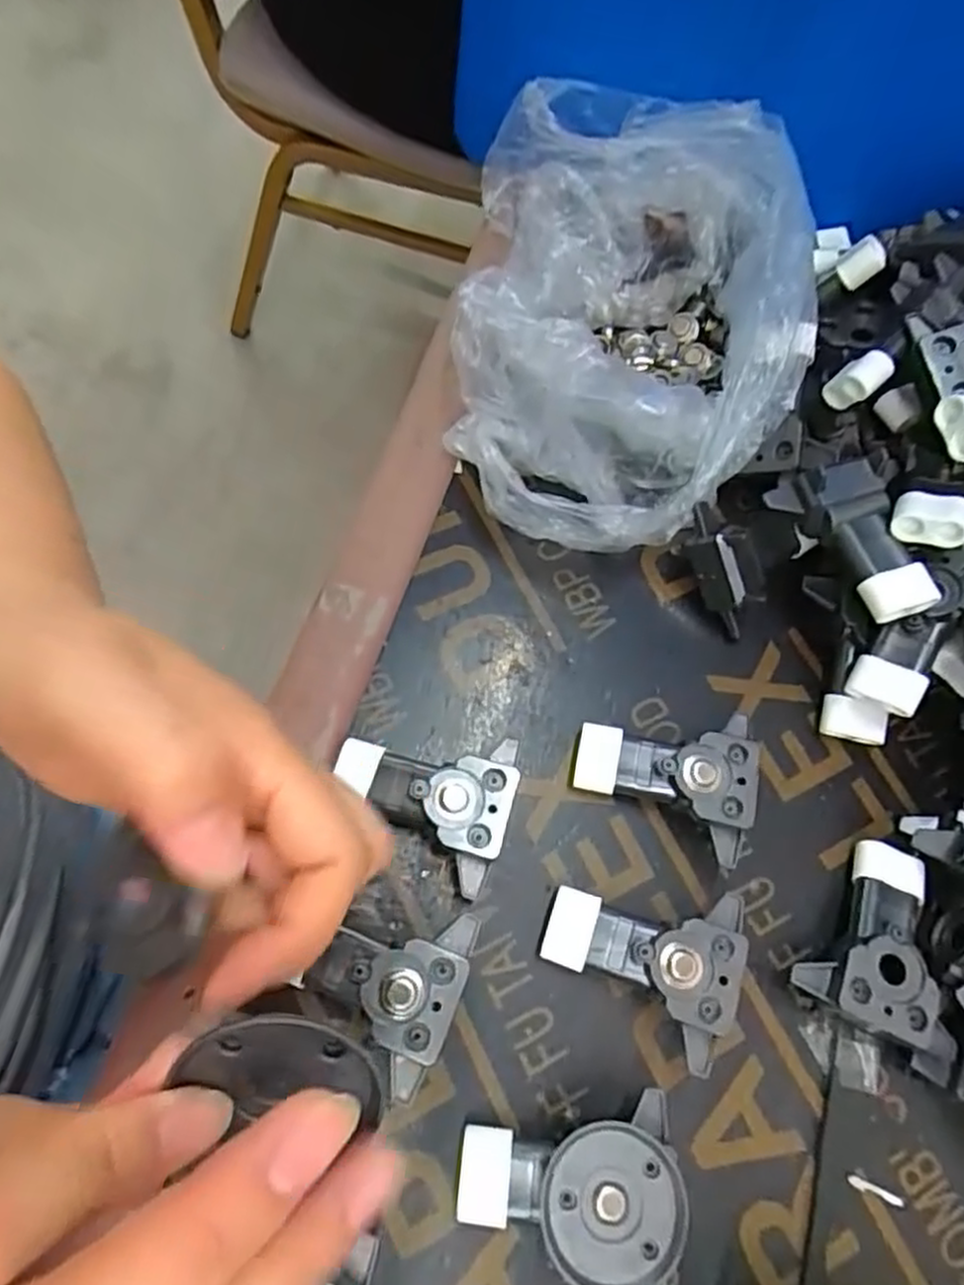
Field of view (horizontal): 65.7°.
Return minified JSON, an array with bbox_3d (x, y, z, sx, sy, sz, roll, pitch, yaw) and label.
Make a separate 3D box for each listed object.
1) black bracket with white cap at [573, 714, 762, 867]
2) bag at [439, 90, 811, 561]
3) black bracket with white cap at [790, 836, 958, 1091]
[{"bbox_3d":[0.069,0.049,0.283,0.064,0.023,0.051,19,68,0],"label":"black bracket with white cap"},{"bbox_3d":[0.065,-0.145,0.329,0.146,0.077,0.217,10,69,-3],"label":"bag"},{"bbox_3d":[0.149,0.108,0.266,0.057,0.020,0.067,31,69,5],"label":"black bracket with white cap"}]

